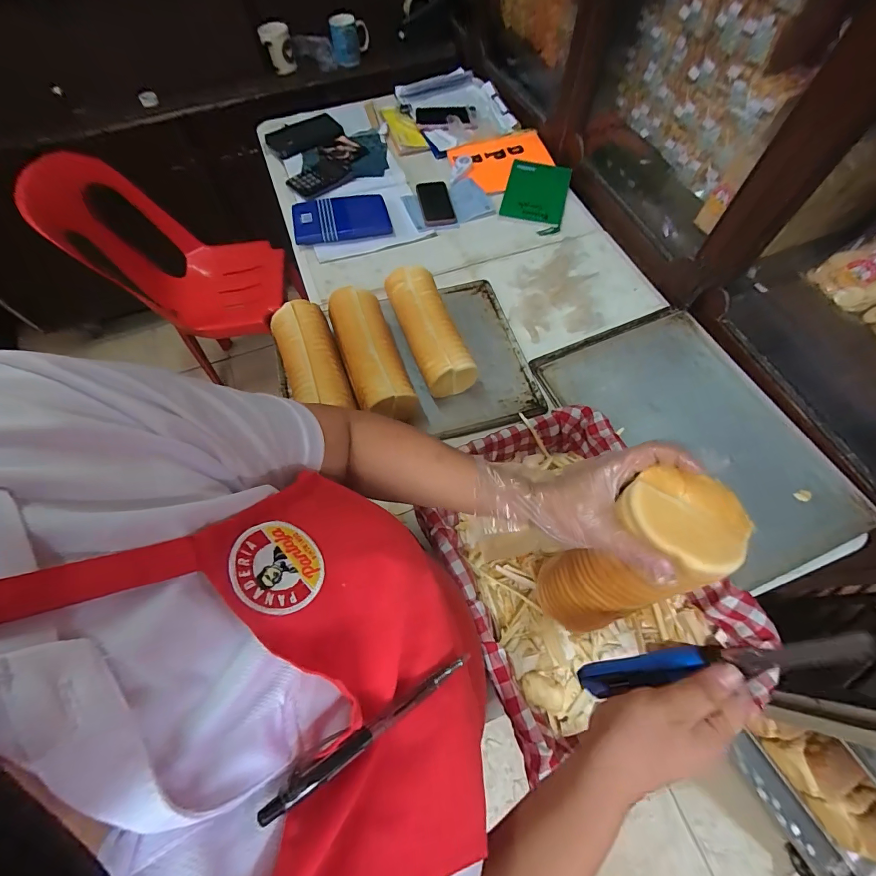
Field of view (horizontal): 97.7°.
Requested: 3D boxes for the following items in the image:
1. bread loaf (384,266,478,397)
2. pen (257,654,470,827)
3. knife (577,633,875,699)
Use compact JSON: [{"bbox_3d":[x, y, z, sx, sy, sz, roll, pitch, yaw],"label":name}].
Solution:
[{"bbox_3d":[-0.017,-0.189,0.691,0.089,0.098,0.230,-20,66,-8],"label":"bread loaf"},{"bbox_3d":[-0.027,0.155,0.212,0.139,0.005,0.010,-3,54,-48],"label":"pen"},{"bbox_3d":[0.192,0.174,0.289,0.014,0.215,0.029,-2,59,-36],"label":"knife"}]

